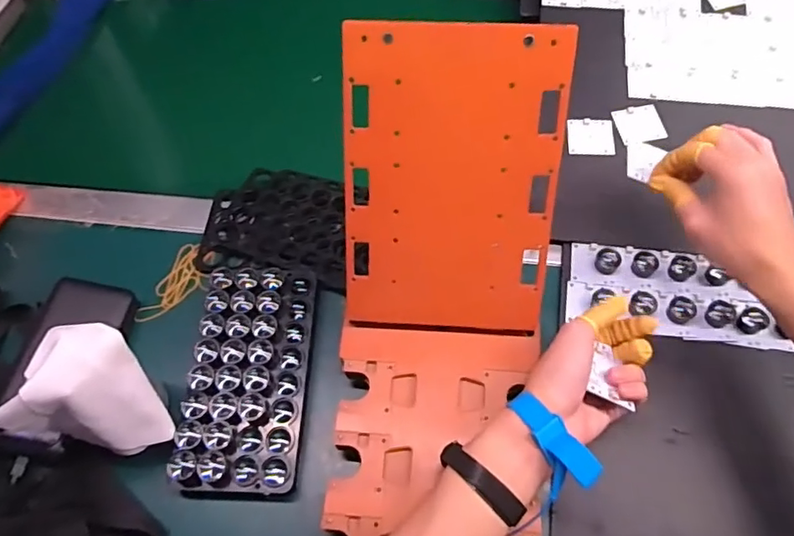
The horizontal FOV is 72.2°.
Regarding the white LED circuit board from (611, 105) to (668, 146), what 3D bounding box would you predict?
[{"bbox_3d":[0.266,-0.157,0.596,0.049,0.004,0.046,-11,68,-1],"label":"white LED circuit board"}]

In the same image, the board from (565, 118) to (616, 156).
[{"bbox_3d":[0.211,-0.143,0.593,0.049,0.004,0.047,1,65,4],"label":"board"}]

